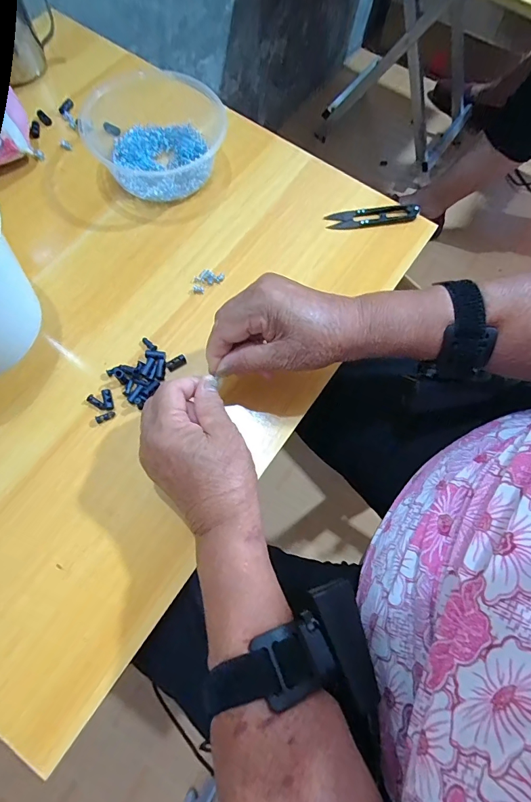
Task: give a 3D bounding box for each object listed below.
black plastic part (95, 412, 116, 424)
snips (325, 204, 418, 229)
[{"bbox_3d":[-0.144,0.014,0.352,0.017,0.004,0.007,-25,75,-10],"label":"black plastic part"},{"bbox_3d":[0.118,-0.206,0.433,0.102,0.011,0.026,-9,71,-6],"label":"snips"}]

